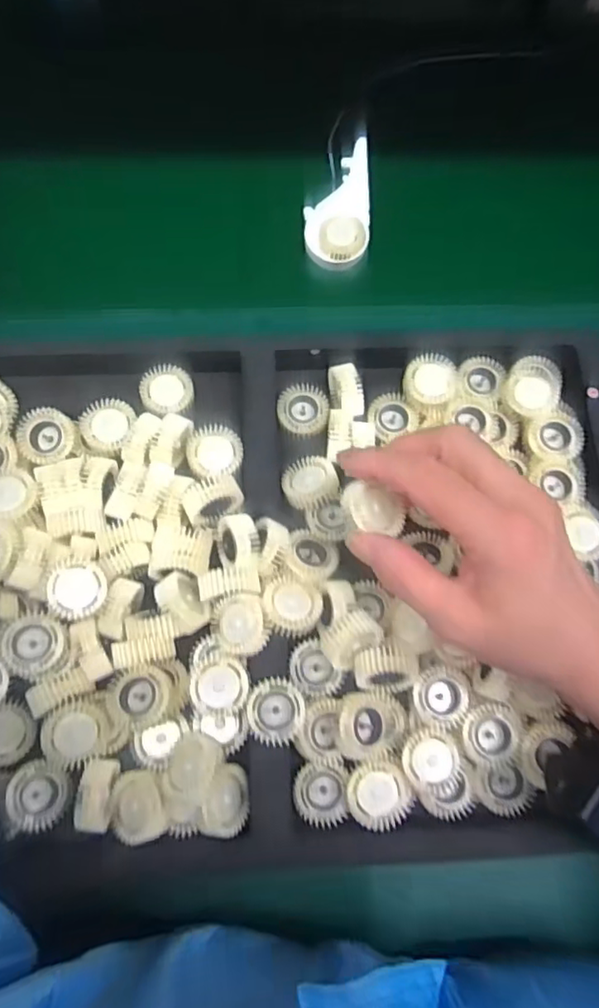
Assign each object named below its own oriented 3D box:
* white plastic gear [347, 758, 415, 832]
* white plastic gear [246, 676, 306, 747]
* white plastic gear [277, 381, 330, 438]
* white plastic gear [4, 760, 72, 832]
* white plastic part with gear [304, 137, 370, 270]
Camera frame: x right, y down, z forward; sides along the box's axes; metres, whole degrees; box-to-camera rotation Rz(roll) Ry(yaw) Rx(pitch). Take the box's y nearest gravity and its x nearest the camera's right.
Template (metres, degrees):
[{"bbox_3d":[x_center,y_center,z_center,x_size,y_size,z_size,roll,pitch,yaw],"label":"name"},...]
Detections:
[{"bbox_3d":[0.040,0.146,0.307,0.032,0.014,0.033,1,74,-2],"label":"white plastic gear"},{"bbox_3d":[-0.012,0.105,0.308,0.028,0.014,0.032,-2,74,-3],"label":"white plastic gear"},{"bbox_3d":[0.002,-0.057,0.372,0.031,0.010,0.032,1,74,-2],"label":"white plastic gear"},{"bbox_3d":[-0.131,0.146,0.304,0.028,0.015,0.031,10,62,-42],"label":"white plastic gear"},{"bbox_3d":[0.033,-0.217,0.438,0.046,0.013,0.091,17,91,3],"label":"white plastic part with gear"}]

